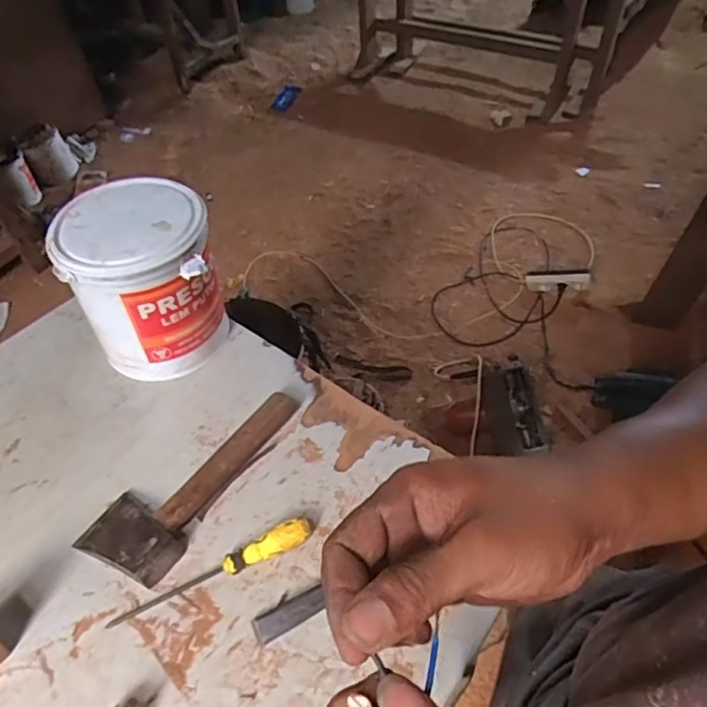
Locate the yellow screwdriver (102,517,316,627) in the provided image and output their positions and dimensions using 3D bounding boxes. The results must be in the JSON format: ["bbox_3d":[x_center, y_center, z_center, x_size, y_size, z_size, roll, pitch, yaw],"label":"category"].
[{"bbox_3d":[-0.142,0.227,0.585,0.217,0.025,0.024,-24,54,-15],"label":"yellow screwdriver"}]

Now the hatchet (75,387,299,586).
[{"bbox_3d":[-0.184,0.129,0.659,0.113,0.035,0.272,23,57,20],"label":"hatchet"}]

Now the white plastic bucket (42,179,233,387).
[{"bbox_3d":[-0.257,-0.091,0.732,0.162,0.209,0.157,-2,52,2],"label":"white plastic bucket"}]

